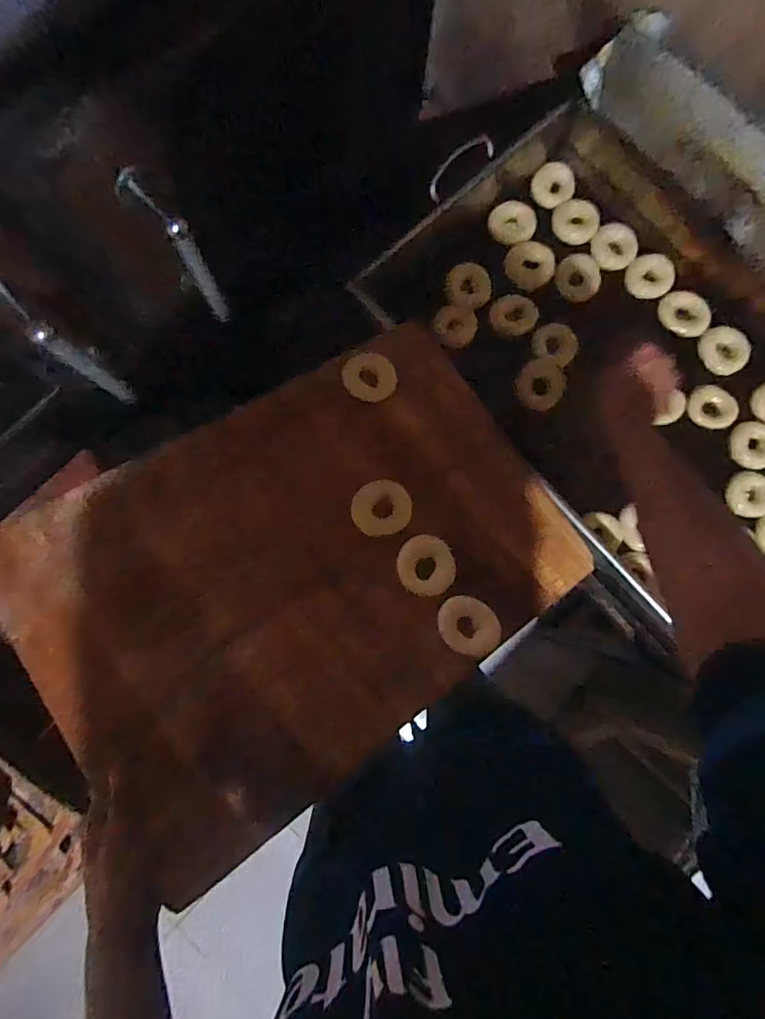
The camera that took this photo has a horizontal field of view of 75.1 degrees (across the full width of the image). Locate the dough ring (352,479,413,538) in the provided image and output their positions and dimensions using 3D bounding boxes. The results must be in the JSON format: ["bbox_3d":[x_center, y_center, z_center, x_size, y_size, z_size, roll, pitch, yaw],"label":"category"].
[{"bbox_3d":[0.000,-0.002,0.621,0.073,0.016,0.069,0,83,-2],"label":"dough ring"}]

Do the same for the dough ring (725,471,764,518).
[{"bbox_3d":[0.589,-0.025,0.801,0.073,0.019,0.072,0,83,-2],"label":"dough ring"}]

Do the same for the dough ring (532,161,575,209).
[{"bbox_3d":[0.288,-0.549,0.841,0.065,0.011,0.066,8,115,17],"label":"dough ring"}]

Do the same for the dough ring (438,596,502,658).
[{"bbox_3d":[0.105,0.140,0.601,0.078,0.020,0.063,32,83,2],"label":"dough ring"}]

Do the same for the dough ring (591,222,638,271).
[{"bbox_3d":[0.386,-0.438,0.826,0.072,0.016,0.076,0,83,-2],"label":"dough ring"}]

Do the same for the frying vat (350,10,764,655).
[{"bbox_3d":[0.473,-0.229,0.748,0.564,0.190,0.882,-42,86,-7],"label":"frying vat"}]

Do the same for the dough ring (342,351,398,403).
[{"bbox_3d":[-0.017,-0.178,0.662,0.070,0.016,0.072,0,83,-2],"label":"dough ring"}]

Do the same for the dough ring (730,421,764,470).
[{"bbox_3d":[0.612,-0.104,0.809,0.068,0.034,0.070,0,83,-2],"label":"dough ring"}]

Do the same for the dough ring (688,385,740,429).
[{"bbox_3d":[0.543,-0.169,0.817,0.072,0.016,0.076,0,83,-2],"label":"dough ring"}]

